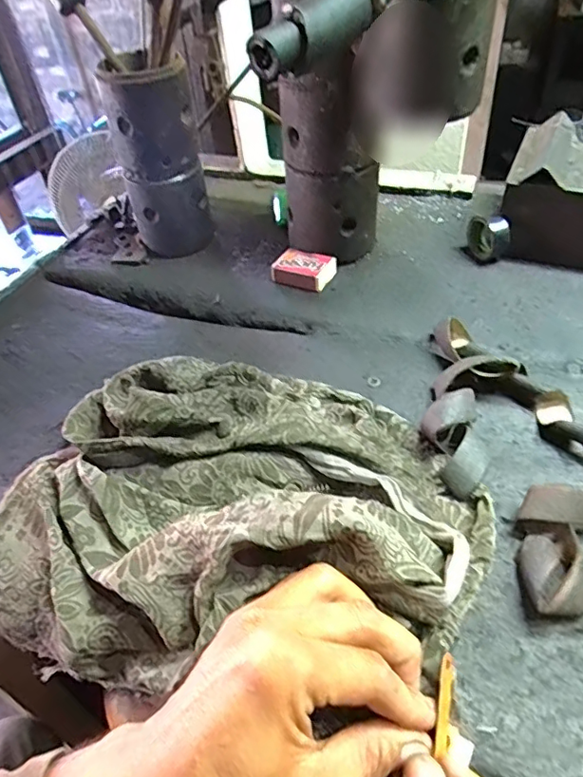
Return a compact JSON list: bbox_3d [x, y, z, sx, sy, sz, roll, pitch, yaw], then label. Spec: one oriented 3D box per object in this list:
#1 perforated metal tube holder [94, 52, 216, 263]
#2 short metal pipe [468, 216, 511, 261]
[{"bbox_3d":[-0.128,-0.221,0.528,0.080,0.173,0.074,-15,45,-8],"label":"perforated metal tube holder"},{"bbox_3d":[0.188,-0.146,0.513,0.016,0.042,0.041,-22,46,-14],"label":"short metal pipe"}]

